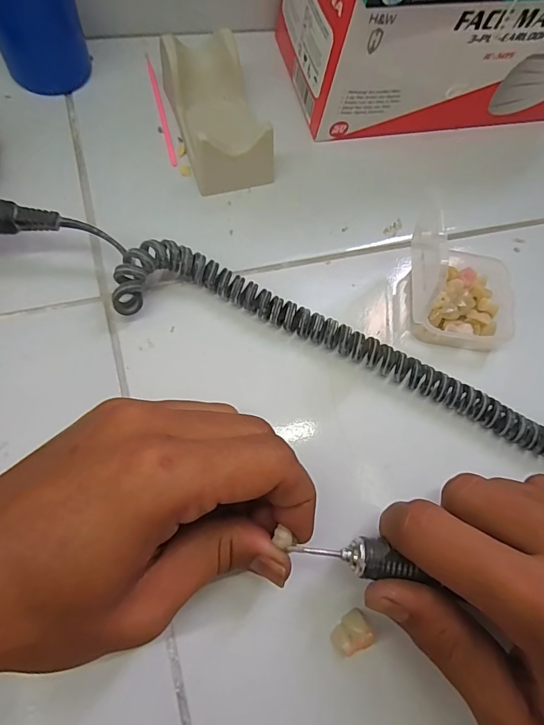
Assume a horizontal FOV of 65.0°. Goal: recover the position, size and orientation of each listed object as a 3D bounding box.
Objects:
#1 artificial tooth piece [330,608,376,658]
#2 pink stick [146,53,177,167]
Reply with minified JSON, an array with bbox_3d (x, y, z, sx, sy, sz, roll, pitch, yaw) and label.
[{"bbox_3d":[0.035,0.121,0.190,0.018,0.006,0.013,-25,78,-16],"label":"artificial tooth piece"},{"bbox_3d":[-0.072,-0.164,0.272,0.004,0.004,0.090,-12,74,-12],"label":"pink stick"}]

